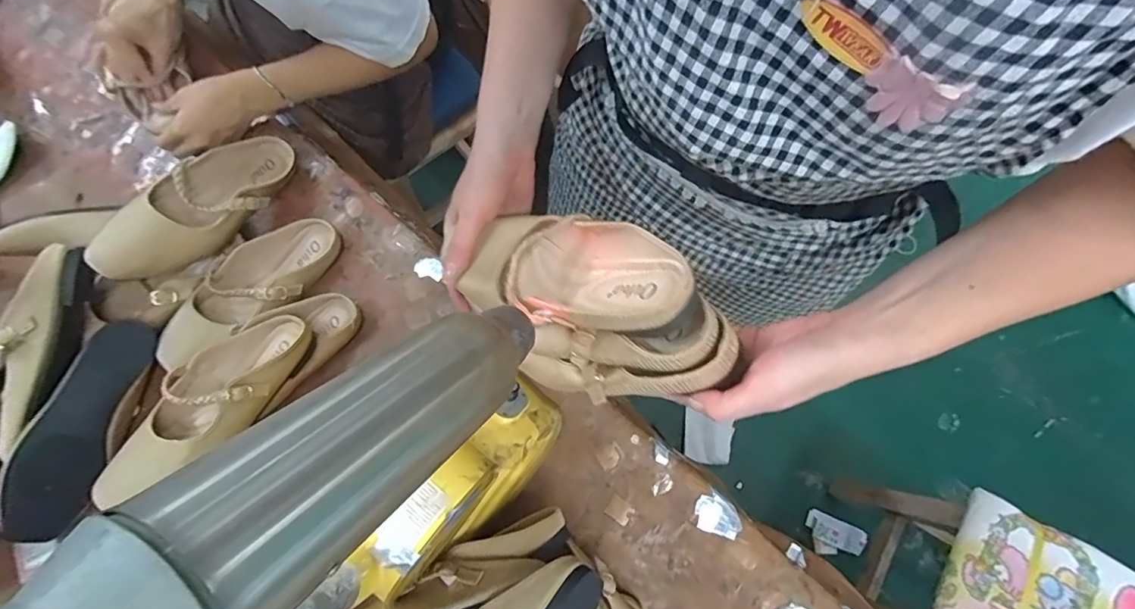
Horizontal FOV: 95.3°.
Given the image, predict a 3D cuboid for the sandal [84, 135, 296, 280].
[{"bbox_3d":[-0.392,-0.111,0.561,0.083,0.058,0.231,49,50,-23],"label":"sandal"}]

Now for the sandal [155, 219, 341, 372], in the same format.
[{"bbox_3d":[-0.356,-0.018,0.583,0.219,0.048,0.085,-42,79,-10],"label":"sandal"}]

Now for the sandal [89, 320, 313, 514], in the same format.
[{"bbox_3d":[-0.353,0.098,0.507,0.095,0.056,0.212,35,63,8],"label":"sandal"}]

